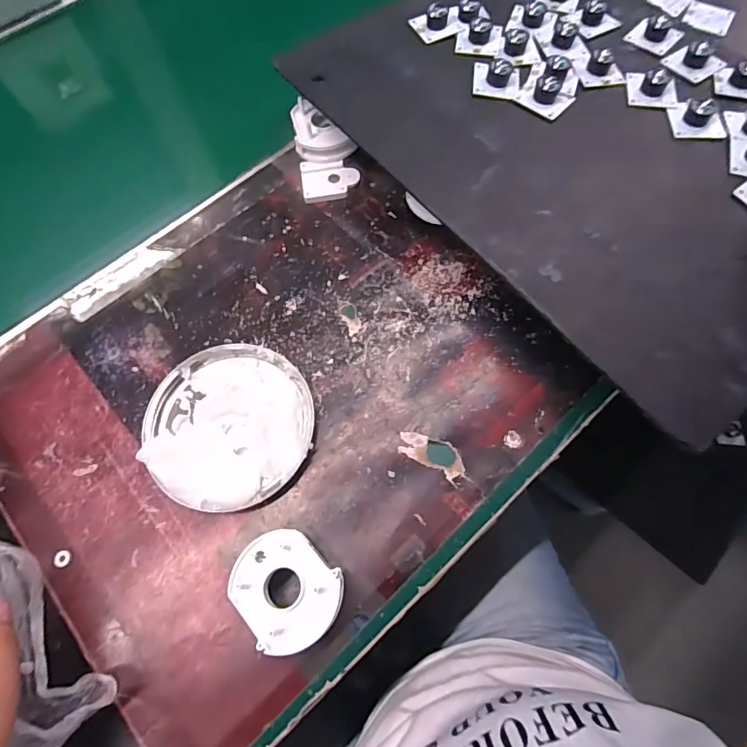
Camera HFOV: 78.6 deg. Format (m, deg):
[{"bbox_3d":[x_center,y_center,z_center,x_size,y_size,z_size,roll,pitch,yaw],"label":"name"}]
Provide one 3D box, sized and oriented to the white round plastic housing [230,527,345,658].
[{"bbox_3d":[-0.057,0.142,0.302,0.071,0.030,0.060,37,75,15],"label":"white round plastic housing"}]

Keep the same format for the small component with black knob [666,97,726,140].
[{"bbox_3d":[0.283,-0.223,0.393,0.043,0.017,0.034,4,69,4],"label":"small component with black knob"}]

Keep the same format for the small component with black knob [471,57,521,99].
[{"bbox_3d":[0.112,-0.272,0.412,0.043,0.016,0.042,14,70,8],"label":"small component with black knob"}]

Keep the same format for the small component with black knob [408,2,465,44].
[{"bbox_3d":[0.061,-0.348,0.447,0.040,0.020,0.043,-25,70,-7],"label":"small component with black knob"}]

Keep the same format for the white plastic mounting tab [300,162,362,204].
[{"bbox_3d":[-0.042,-0.187,0.443,0.055,0.011,0.042,-5,68,1],"label":"white plastic mounting tab"}]

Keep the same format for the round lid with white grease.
[{"bbox_3d":[-0.112,0.038,0.353,0.126,0.015,0.125,-1,69,2],"label":"round lid with white grease"}]

